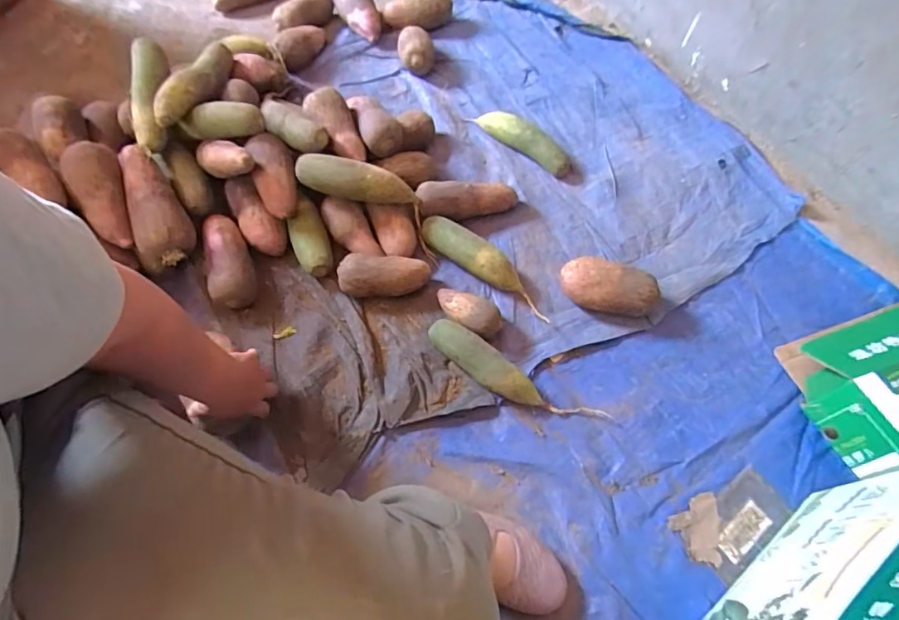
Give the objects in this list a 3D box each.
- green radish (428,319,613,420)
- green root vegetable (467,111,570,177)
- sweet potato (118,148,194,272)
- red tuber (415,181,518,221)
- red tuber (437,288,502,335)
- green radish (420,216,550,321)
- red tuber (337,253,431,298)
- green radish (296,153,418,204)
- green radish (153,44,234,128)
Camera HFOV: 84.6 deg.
[{"bbox_3d":[0.094,0.102,0.733,0.283,0.047,0.061,29,65,11],"label":"green radish"},{"bbox_3d":[0.140,-0.330,0.947,0.218,0.047,0.046,34,66,14],"label":"green root vegetable"},{"bbox_3d":[-0.442,-0.156,0.742,0.072,0.055,0.193,-19,86,-11],"label":"sweet potato"},{"bbox_3d":[0.031,-0.191,0.863,0.172,0.056,0.056,-5,63,-6],"label":"red tuber"},{"bbox_3d":[0.027,0.001,0.775,0.114,0.046,0.052,27,65,10],"label":"red tuber"},{"bbox_3d":[0.059,-0.075,0.809,0.260,0.051,0.056,34,66,13],"label":"green radish"},{"bbox_3d":[-0.104,-0.054,0.792,0.141,0.055,0.058,0,63,-3],"label":"red tuber"},{"bbox_3d":[-0.151,-0.213,0.810,0.197,0.055,0.055,11,64,-12],"label":"green radish"},{"bbox_3d":[-0.407,-0.362,0.791,0.042,0.061,0.201,14,63,4],"label":"green radish"}]

